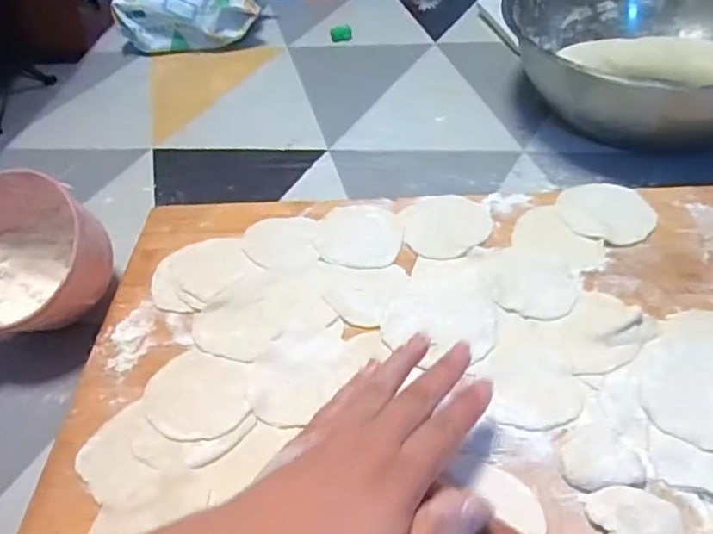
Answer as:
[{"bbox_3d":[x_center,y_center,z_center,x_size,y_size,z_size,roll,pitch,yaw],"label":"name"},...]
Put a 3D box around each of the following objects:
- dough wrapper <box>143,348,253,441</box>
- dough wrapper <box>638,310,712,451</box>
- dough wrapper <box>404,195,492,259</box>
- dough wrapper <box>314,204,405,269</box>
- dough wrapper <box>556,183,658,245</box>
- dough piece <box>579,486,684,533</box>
[{"bbox_3d":[-0.102,0.082,0.388,0.077,0.008,0.060,13,50,18],"label":"dough wrapper"},{"bbox_3d":[0.211,0.062,0.364,0.069,0.007,0.107,17,48,21],"label":"dough wrapper"},{"bbox_3d":[0.072,-0.033,0.472,0.064,0.004,0.070,3,47,11],"label":"dough wrapper"},{"bbox_3d":[0.003,-0.026,0.476,0.067,0.004,0.068,-3,47,3],"label":"dough wrapper"},{"bbox_3d":[0.193,-0.043,0.467,0.064,0.004,0.070,-4,47,4],"label":"dough wrapper"},{"bbox_3d":[0.143,0.133,0.311,0.047,0.008,0.037,15,50,20],"label":"dough piece"}]

